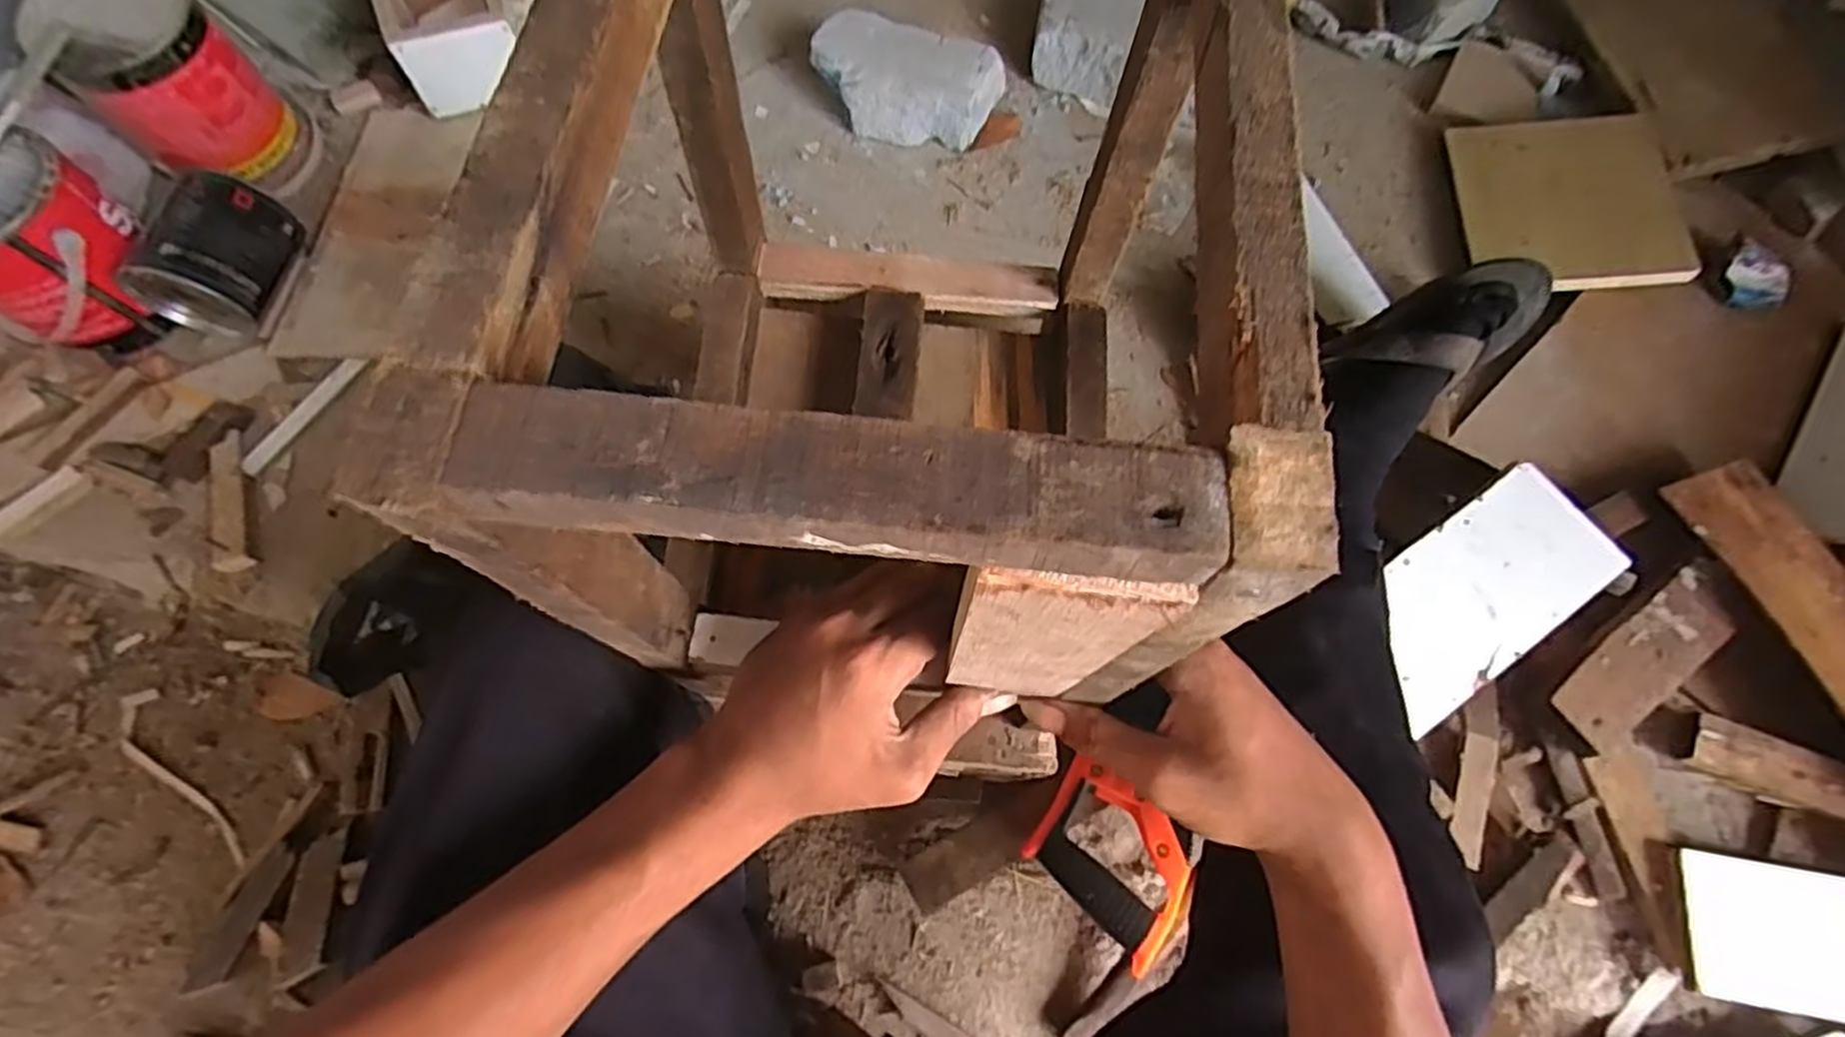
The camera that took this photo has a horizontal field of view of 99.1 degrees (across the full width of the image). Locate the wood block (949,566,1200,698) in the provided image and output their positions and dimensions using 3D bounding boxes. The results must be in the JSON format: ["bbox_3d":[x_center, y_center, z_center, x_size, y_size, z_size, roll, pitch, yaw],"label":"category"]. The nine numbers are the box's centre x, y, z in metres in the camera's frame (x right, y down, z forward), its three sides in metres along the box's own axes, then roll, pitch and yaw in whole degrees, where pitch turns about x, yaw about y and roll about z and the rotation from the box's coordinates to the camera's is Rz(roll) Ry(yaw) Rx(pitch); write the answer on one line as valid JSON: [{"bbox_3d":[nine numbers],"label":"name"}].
[{"bbox_3d":[0.037,0.045,0.262,0.050,0.178,0.007,6,71,2],"label":"wood block"}]

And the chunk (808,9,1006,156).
[{"bbox_3d":[-0.022,-0.503,0.908,0.208,0.073,0.129,22,73,9],"label":"chunk"}]

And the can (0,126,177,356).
[{"bbox_3d":[-0.849,-0.264,0.763,0.150,0.143,0.151,30,71,10],"label":"can"}]

